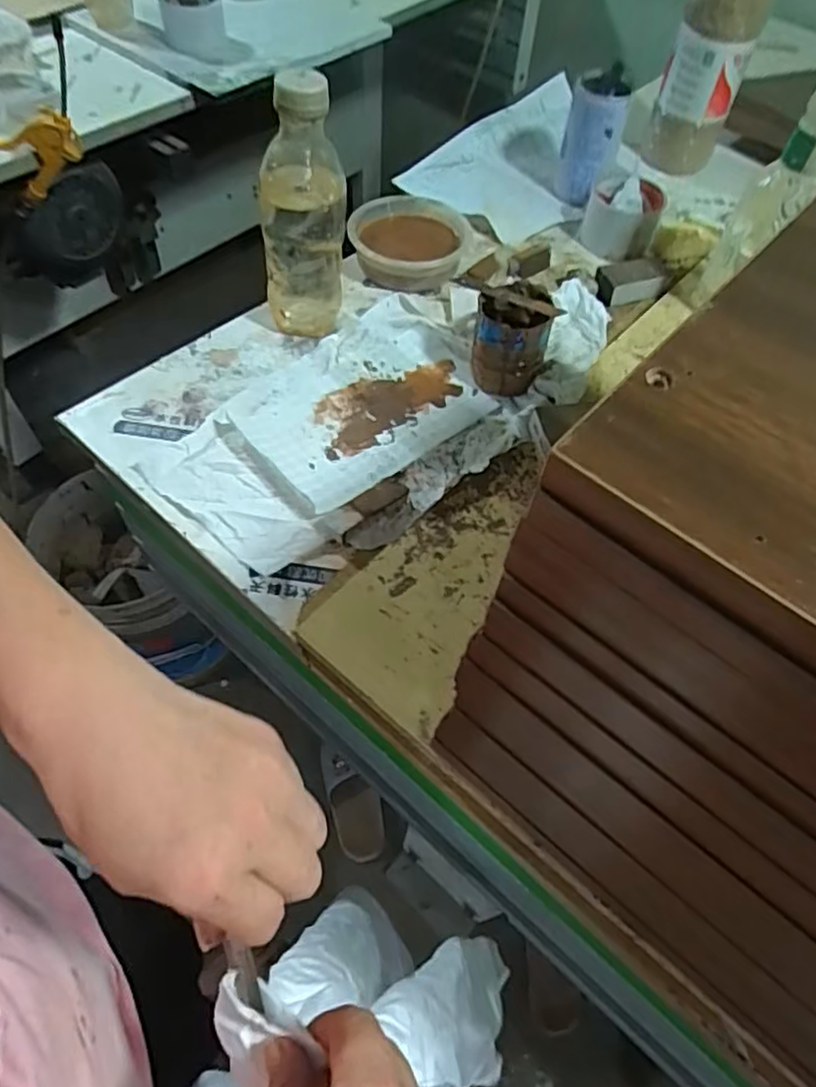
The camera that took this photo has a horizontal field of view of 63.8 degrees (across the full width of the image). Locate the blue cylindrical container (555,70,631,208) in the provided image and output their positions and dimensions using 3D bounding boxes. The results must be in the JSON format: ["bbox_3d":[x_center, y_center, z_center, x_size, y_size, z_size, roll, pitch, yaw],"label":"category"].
[{"bbox_3d":[0.215,-0.474,0.776,0.065,0.115,0.077,15,57,7],"label":"blue cylindrical container"}]

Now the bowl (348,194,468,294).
[{"bbox_3d":[0.001,-0.332,0.713,0.128,0.037,0.127,10,57,3],"label":"bowl"}]

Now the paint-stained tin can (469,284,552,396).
[{"bbox_3d":[0.092,-0.184,0.593,0.066,0.076,0.072,7,58,3],"label":"paint-stained tin can"}]

